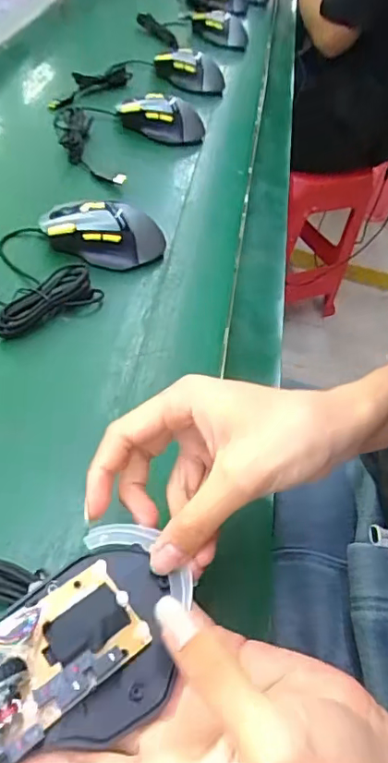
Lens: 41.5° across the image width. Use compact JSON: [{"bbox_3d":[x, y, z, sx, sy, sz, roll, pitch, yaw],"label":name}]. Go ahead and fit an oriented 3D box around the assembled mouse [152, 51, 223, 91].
[{"bbox_3d":[-0.006,-0.508,0.835,0.111,0.044,0.065,6,44,-2],"label":"assembled mouse"}]

